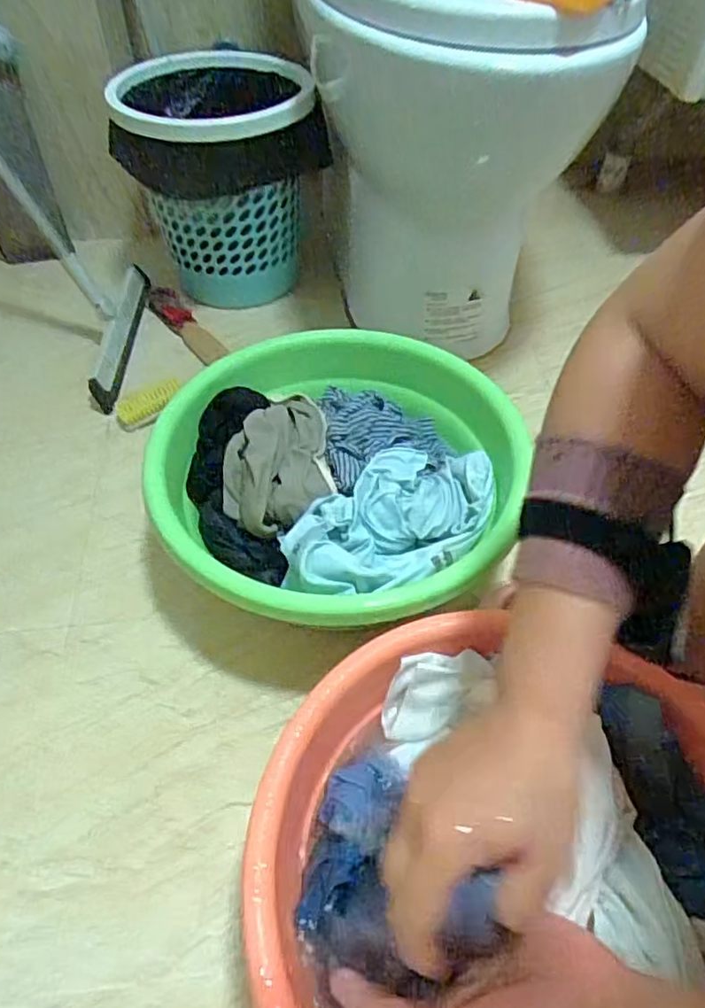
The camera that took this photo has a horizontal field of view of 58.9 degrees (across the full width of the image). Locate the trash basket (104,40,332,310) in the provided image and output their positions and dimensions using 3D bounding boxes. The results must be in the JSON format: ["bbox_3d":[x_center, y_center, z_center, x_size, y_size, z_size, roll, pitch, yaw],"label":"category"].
[{"bbox_3d":[-0.198,-0.482,0.939,0.255,0.278,0.278,-9,51,-9],"label":"trash basket"}]

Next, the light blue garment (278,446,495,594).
[{"bbox_3d":[0.045,0.014,0.590,0.227,0.047,0.125,-35,58,-27],"label":"light blue garment"}]

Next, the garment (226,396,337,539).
[{"bbox_3d":[-0.078,-0.051,0.635,0.107,0.052,0.175,-6,50,-6],"label":"garment"}]

